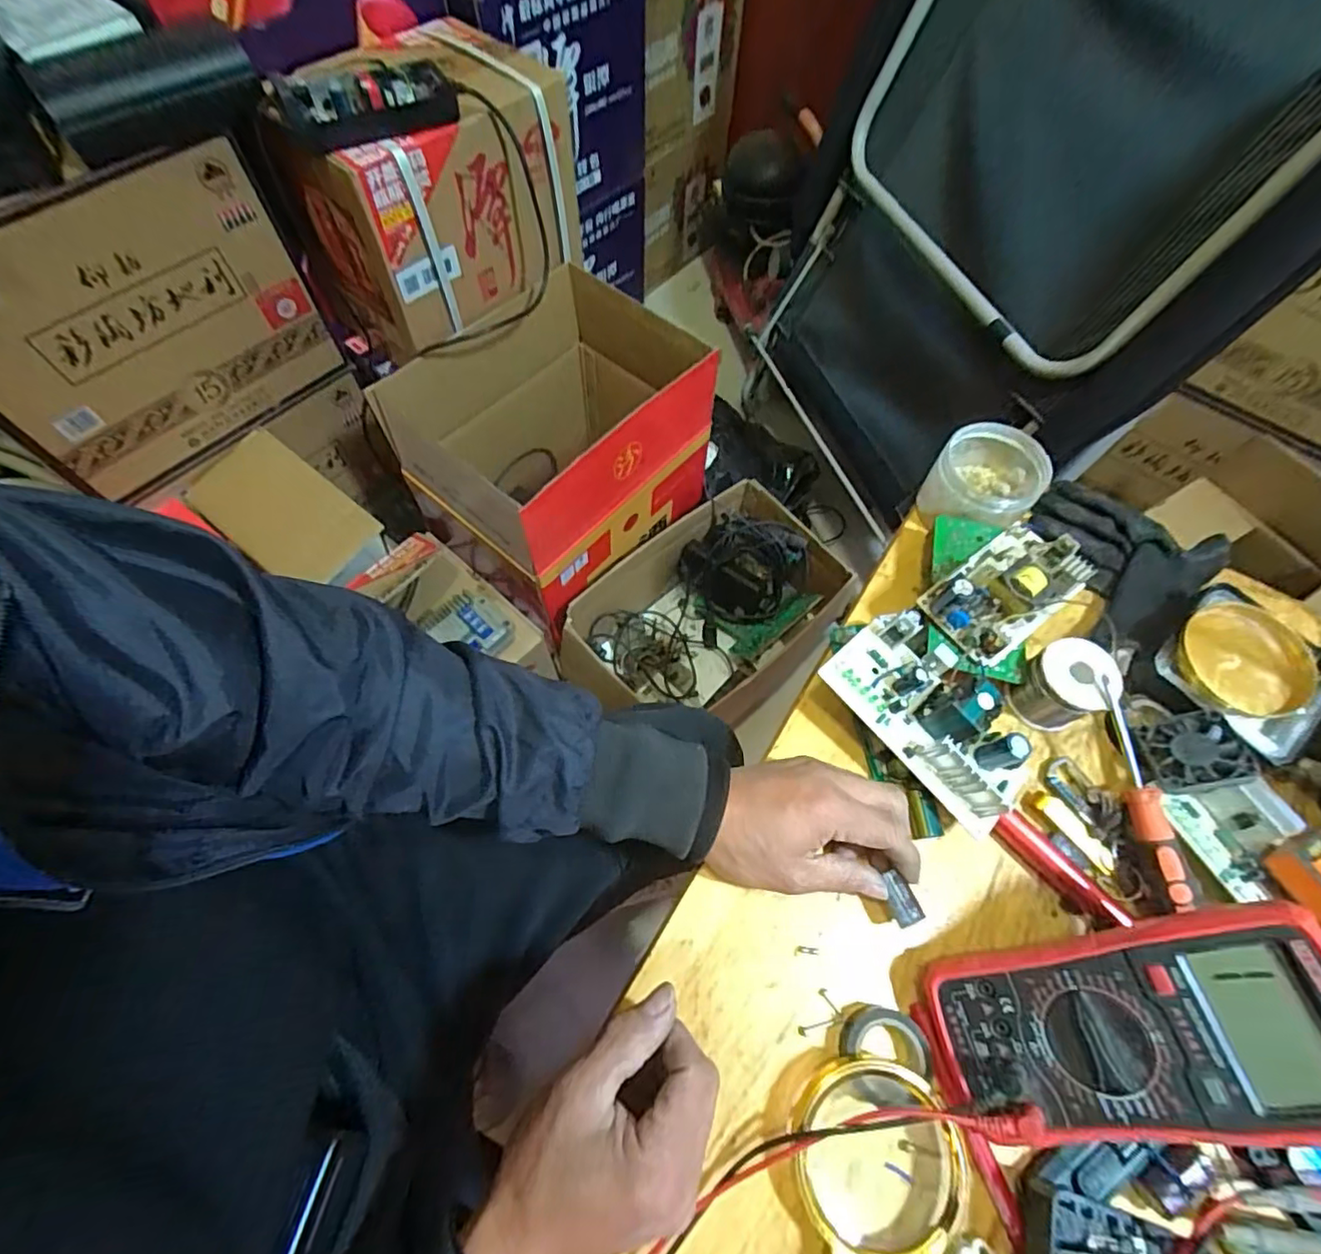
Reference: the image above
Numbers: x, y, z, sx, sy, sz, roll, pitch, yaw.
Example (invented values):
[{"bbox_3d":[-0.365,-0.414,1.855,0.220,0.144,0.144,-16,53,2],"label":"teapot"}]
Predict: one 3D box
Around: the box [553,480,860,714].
[{"bbox_3d":[0.073,-0.018,0.994,0.395,0.163,0.262,-38,71,-18],"label":"box"}]

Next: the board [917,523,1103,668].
[{"bbox_3d":[0.262,-0.033,0.451,0.127,0.035,0.071,-34,69,-17],"label":"board"}]

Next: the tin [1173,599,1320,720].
[{"bbox_3d":[0.420,0.023,0.437,0.083,0.018,0.082,-2,64,-3],"label":"tin"}]

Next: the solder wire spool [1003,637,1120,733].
[{"bbox_3d":[0.293,0.042,0.441,0.055,0.055,0.053,-24,67,-13],"label":"solder wire spool"}]

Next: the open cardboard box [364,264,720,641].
[{"bbox_3d":[-0.149,-0.269,0.922,0.319,0.282,0.426,41,69,17],"label":"open cardboard box"}]

